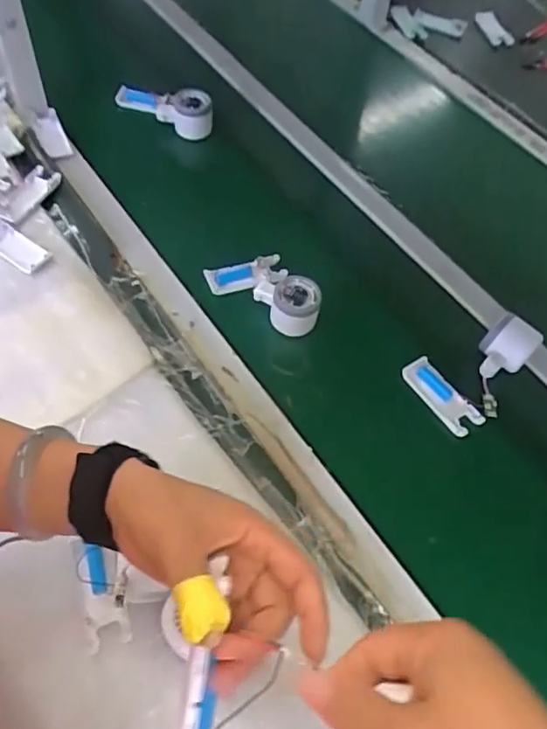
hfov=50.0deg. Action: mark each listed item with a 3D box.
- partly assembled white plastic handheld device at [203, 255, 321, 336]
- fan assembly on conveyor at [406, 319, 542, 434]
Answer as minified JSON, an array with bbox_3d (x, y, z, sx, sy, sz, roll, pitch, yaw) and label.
[{"bbox_3d":[-0.009,-0.090,0.734,0.102,0.051,0.137,-24,63,-21],"label":"partly assembled white plastic handheld device"},{"bbox_3d":[0.252,0.008,0.717,0.177,0.058,0.099,-26,63,-22],"label":"fan assembly on conveyor"}]

